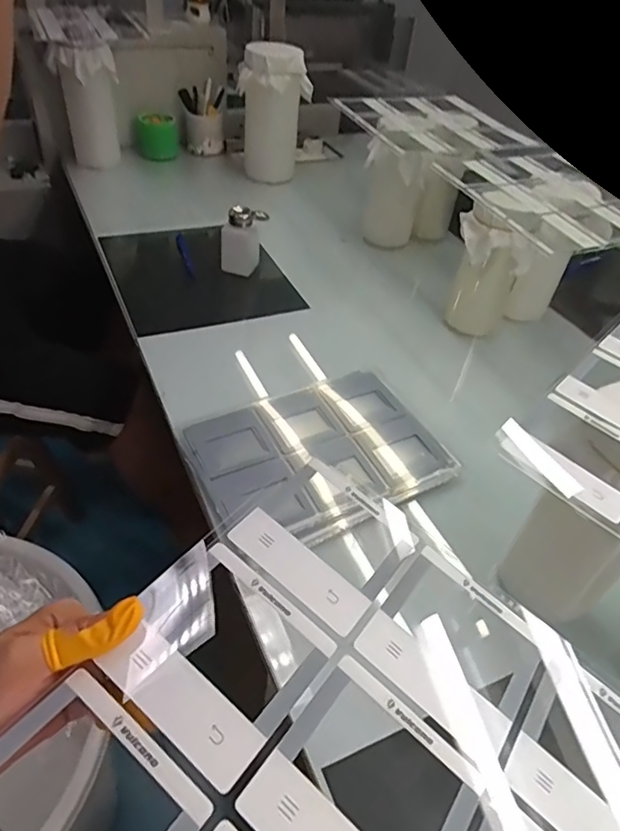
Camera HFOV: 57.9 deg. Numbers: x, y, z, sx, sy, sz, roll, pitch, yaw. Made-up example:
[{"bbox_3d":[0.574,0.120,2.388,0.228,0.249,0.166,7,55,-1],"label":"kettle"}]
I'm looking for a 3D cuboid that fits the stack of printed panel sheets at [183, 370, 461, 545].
[{"bbox_3d":[0.013,0.045,0.696,0.286,0.020,0.212,-21,50,-26],"label":"stack of printed panel sheets"}]

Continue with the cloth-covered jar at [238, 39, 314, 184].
[{"bbox_3d":[-0.083,-0.693,1.311,0.163,0.280,0.128,0,44,-8],"label":"cloth-covered jar"}]

